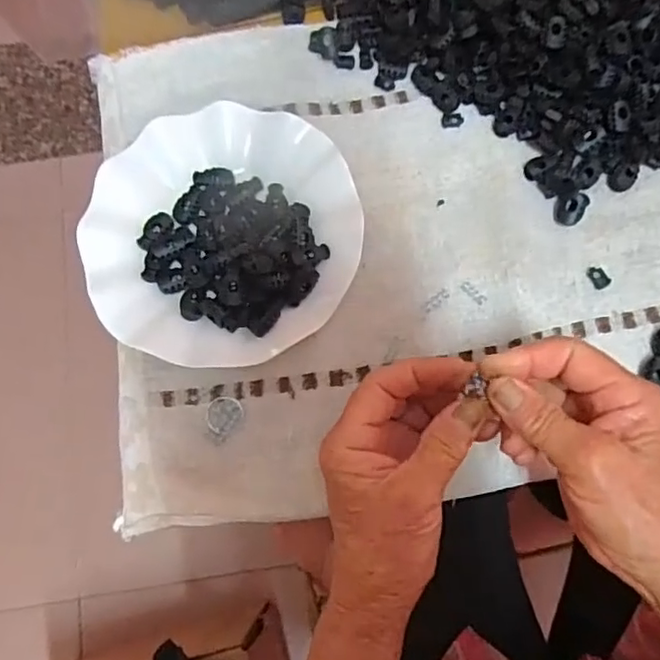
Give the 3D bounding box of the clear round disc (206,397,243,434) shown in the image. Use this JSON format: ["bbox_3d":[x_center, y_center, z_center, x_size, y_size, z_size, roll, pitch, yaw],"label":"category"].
[{"bbox_3d":[-0.068,0.054,0.381,0.024,0.004,0.021,-43,79,-9],"label":"clear round disc"}]

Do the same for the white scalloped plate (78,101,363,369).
[{"bbox_3d":[-0.072,-0.067,0.397,0.175,0.023,0.176,0,76,1],"label":"white scalloped plate"}]

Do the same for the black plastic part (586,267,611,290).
[{"bbox_3d":[0.182,-0.036,0.399,0.011,0.006,0.017,-31,76,-9],"label":"black plastic part"}]

